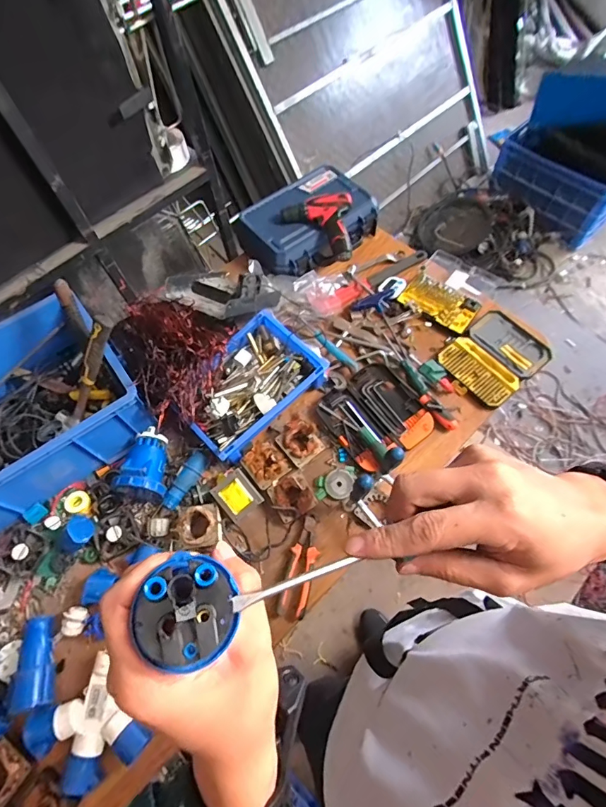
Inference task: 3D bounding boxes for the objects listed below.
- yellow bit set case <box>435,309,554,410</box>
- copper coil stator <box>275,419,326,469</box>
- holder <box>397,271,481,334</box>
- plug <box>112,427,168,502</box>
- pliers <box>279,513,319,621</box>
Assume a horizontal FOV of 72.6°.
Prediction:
[{"bbox_3d":[0.462,-0.111,1.007,0.255,0.025,0.184,-37,66,-15],"label":"yellow bit set case"},{"bbox_3d":[-0.006,0.083,0.910,0.087,0.045,0.091,-41,67,-16],"label":"copper coil stator"},{"bbox_3d":[0.359,-0.268,1.082,0.185,0.019,0.117,34,69,19],"label":"holder"},{"bbox_3d":[-0.329,0.125,0.874,0.100,0.108,0.139,2,63,5],"label":"plug"},{"bbox_3d":[0.000,0.320,0.818,0.053,0.024,0.186,13,64,10],"label":"pliers"}]

